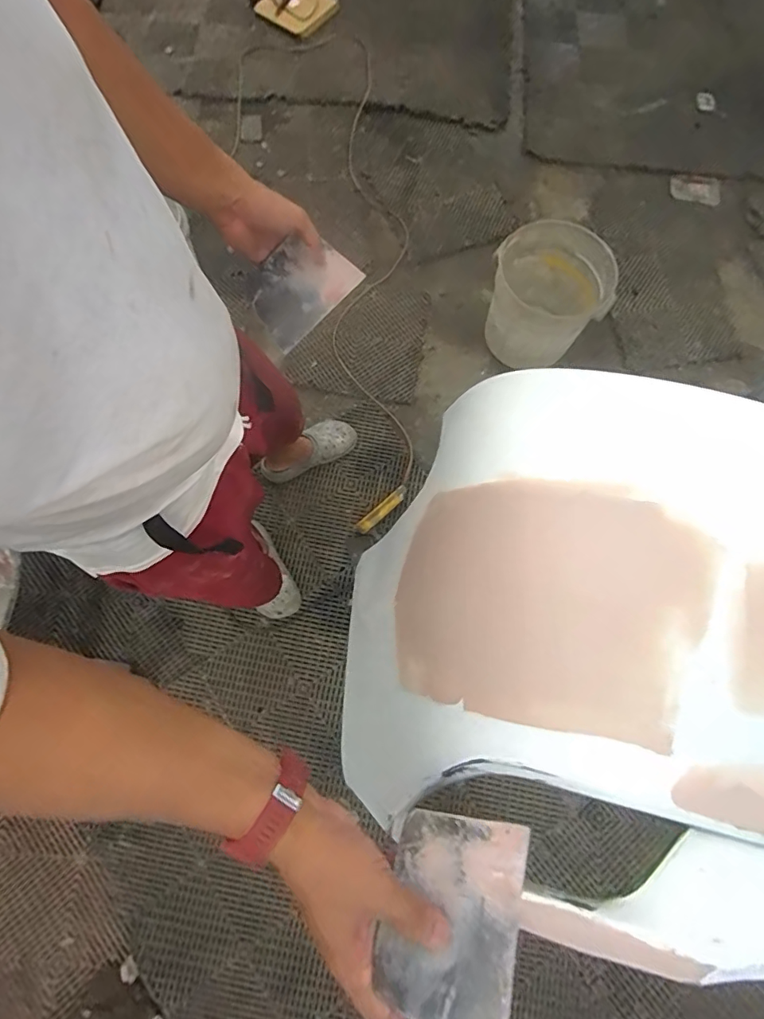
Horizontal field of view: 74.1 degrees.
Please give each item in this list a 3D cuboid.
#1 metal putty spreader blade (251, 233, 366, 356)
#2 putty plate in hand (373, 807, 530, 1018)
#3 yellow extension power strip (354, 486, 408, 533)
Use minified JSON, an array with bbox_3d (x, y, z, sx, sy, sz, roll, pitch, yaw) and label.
[{"bbox_3d":[-0.109,-0.290,0.665,0.139,0.005,0.094,-40,109,12],"label":"metal putty spreader blade"},{"bbox_3d":[0.053,0.303,0.377,0.097,0.004,0.136,17,51,6],"label":"putty plate in hand"},{"bbox_3d":[0.001,-0.002,1.425,0.182,0.027,0.041,-44,78,-12],"label":"yellow extension power strip"}]

